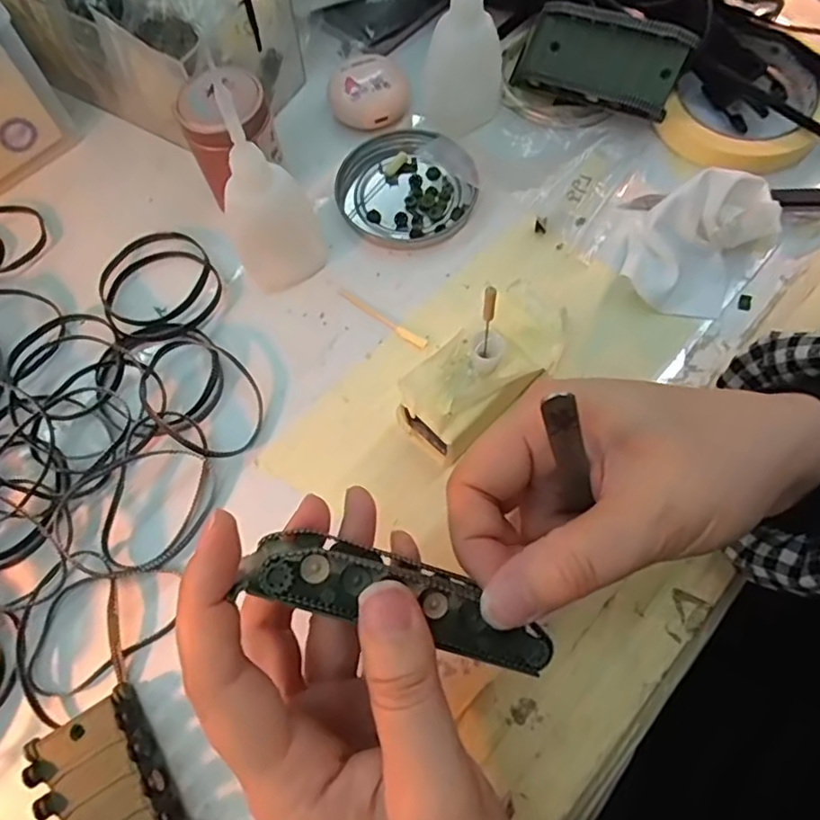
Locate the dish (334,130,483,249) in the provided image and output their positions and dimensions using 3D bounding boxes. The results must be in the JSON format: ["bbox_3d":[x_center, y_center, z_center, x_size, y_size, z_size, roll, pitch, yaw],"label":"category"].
[{"bbox_3d":[-0.001,-0.127,0.344,0.076,0.011,0.073,-1,67,3],"label":"dish"}]

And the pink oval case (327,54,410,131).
[{"bbox_3d":[-0.025,-0.191,0.362,0.048,0.019,0.043,13,69,9],"label":"pink oval case"}]

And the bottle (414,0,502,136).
[{"bbox_3d":[0.027,-0.196,0.312,0.042,0.105,0.037,9,68,7],"label":"bottle"}]

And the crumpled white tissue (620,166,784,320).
[{"bbox_3d":[0.148,-0.087,0.305,0.060,0.033,0.079,33,73,16],"label":"crumpled white tissue"}]

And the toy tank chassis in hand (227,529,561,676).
[{"bbox_3d":[-0.003,0.059,0.192,0.094,0.047,0.026,22,71,-5],"label":"toy tank chassis in hand"}]

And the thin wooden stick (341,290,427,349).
[{"bbox_3d":[-0.015,-0.048,0.315,0.056,0.004,0.005,35,74,14],"label":"thin wooden stick"}]

